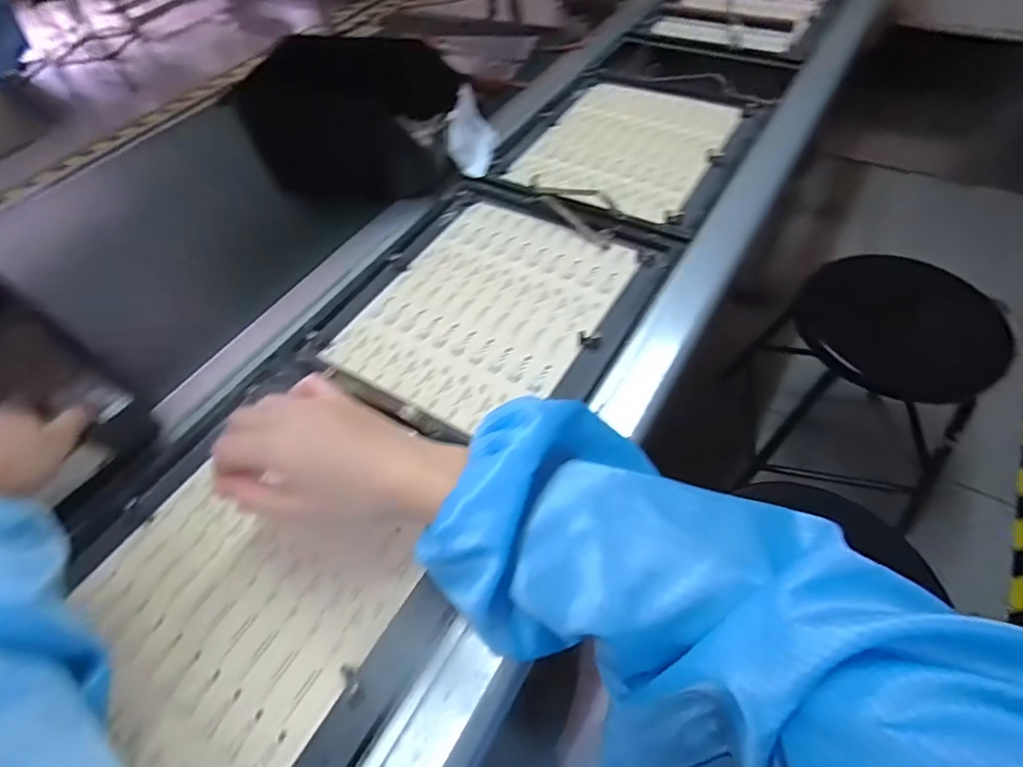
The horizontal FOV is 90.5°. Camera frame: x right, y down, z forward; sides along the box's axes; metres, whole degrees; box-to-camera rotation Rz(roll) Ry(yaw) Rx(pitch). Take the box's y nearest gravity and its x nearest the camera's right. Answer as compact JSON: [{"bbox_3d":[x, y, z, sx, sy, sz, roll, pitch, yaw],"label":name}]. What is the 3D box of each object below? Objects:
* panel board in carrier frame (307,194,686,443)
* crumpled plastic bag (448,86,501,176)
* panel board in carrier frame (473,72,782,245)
[{"bbox_3d":[-0.018,-0.078,0.488,0.260,0.022,0.297,25,59,22],"label":"panel board in carrier frame"},{"bbox_3d":[-0.043,-0.295,0.598,0.041,0.069,0.094,4,54,8],"label":"crumpled plastic bag"},{"bbox_3d":[0.142,-0.296,0.626,0.266,0.023,0.295,25,59,22],"label":"panel board in carrier frame"}]

